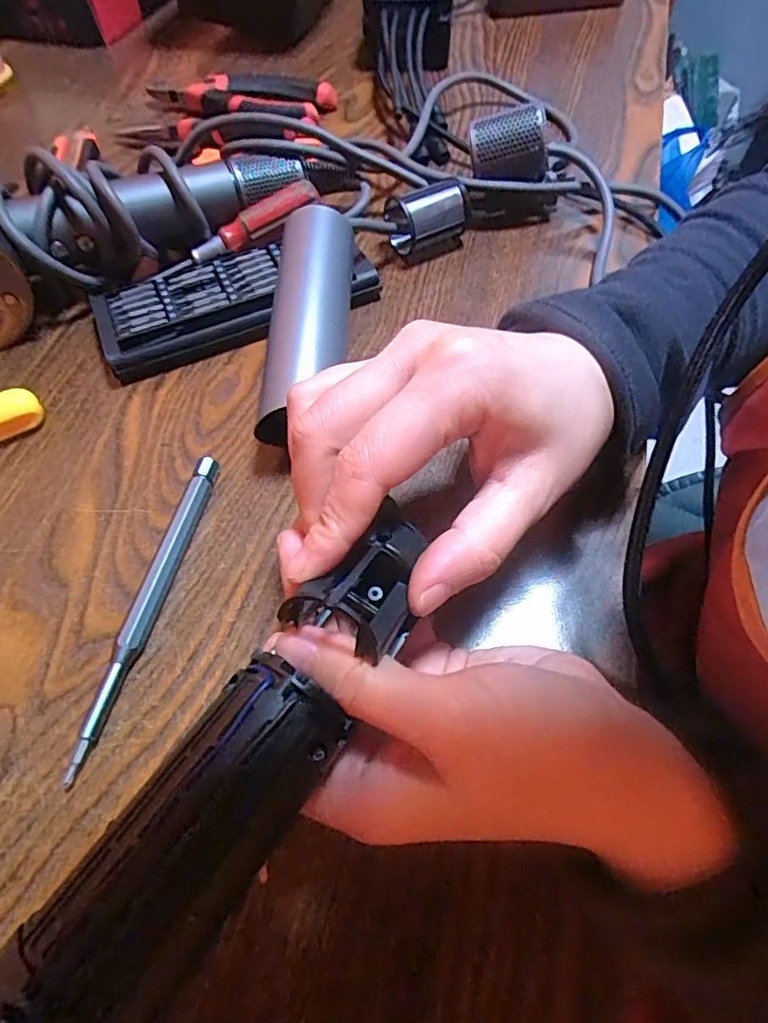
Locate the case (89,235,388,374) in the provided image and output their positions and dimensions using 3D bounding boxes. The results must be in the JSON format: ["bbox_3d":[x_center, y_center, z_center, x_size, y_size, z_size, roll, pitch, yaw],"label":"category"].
[{"bbox_3d":[-0.087,-0.125,0.318,0.156,0.021,0.069,-20,59,-11],"label":"case"}]

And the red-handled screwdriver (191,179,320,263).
[{"bbox_3d":[-0.077,-0.173,0.327,0.082,0.014,0.012,-29,59,5],"label":"red-handled screwdriver"}]

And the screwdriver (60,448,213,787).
[{"bbox_3d":[-0.095,0.035,0.223,0.009,0.012,0.134,10,58,8],"label":"screwdriver"}]

